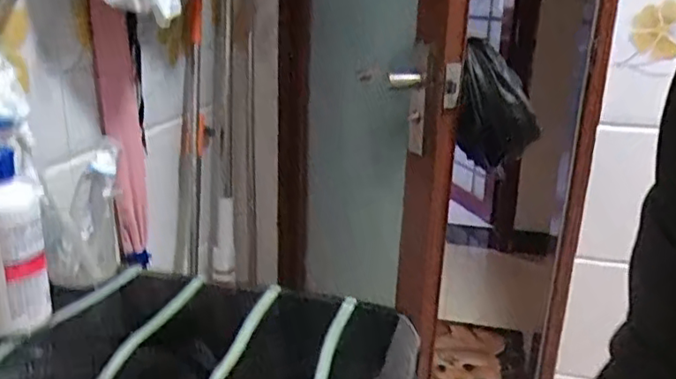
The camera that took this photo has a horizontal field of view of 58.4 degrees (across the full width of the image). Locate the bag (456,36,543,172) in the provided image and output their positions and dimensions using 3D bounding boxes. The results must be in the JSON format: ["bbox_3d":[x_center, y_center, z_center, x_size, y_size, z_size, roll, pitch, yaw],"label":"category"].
[{"bbox_3d":[0.225,-0.119,0.840,0.111,0.166,0.034,-4,19,-17],"label":"bag"}]

